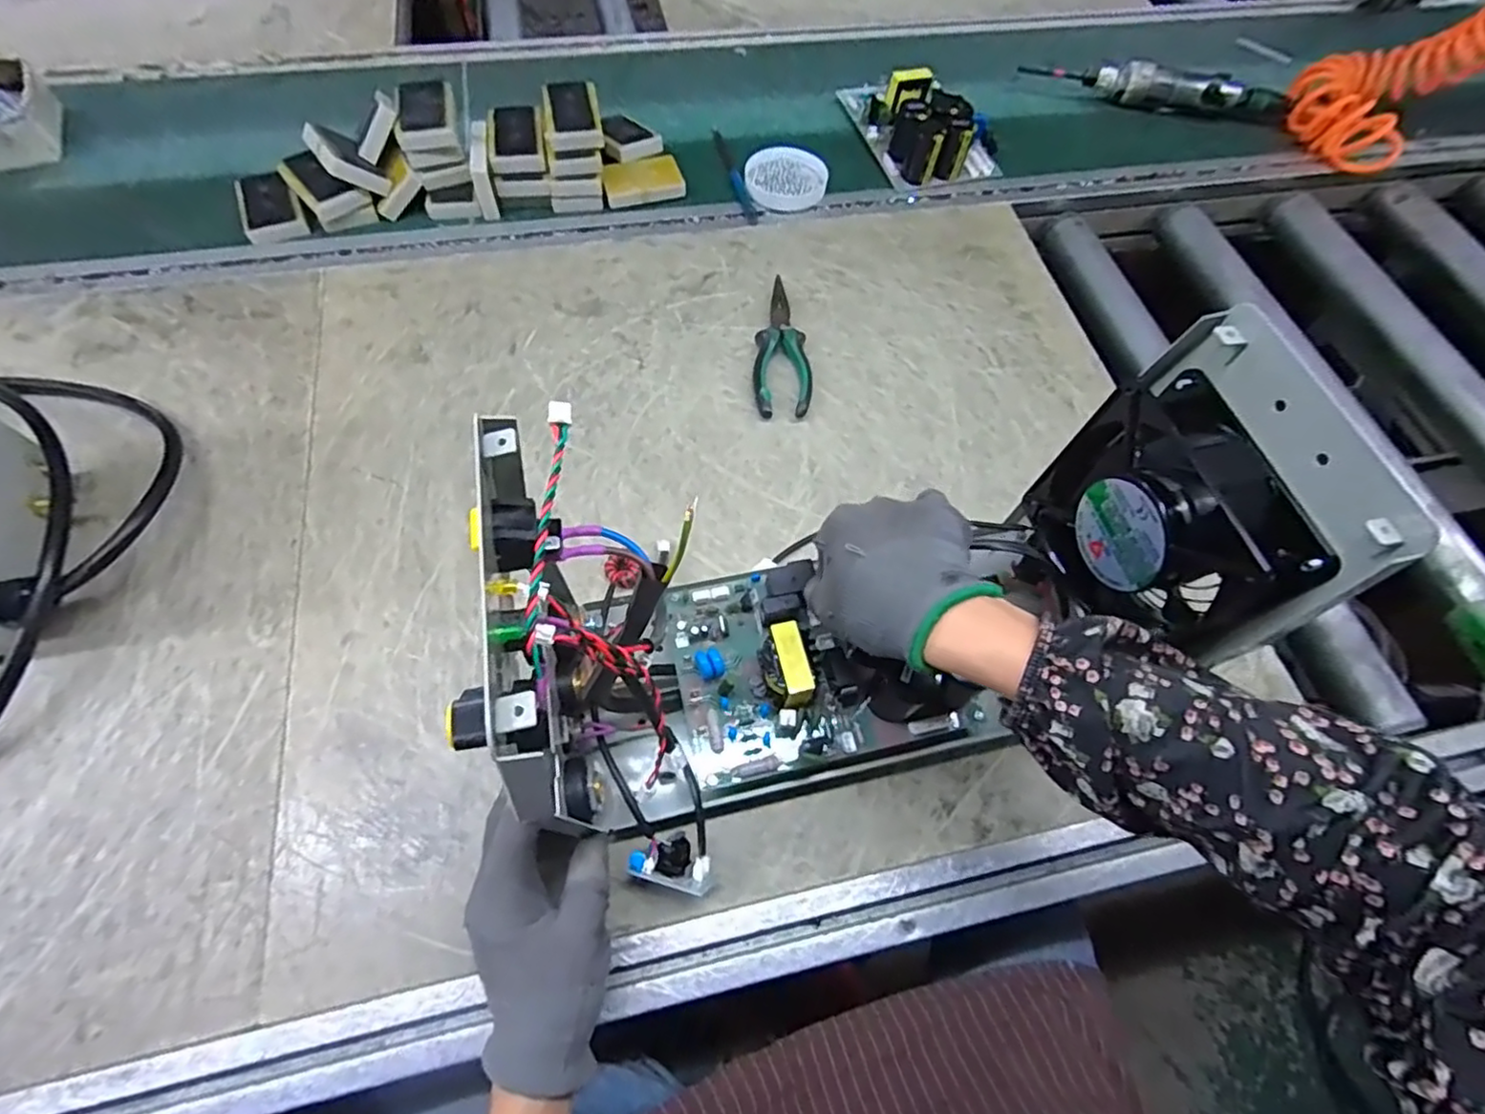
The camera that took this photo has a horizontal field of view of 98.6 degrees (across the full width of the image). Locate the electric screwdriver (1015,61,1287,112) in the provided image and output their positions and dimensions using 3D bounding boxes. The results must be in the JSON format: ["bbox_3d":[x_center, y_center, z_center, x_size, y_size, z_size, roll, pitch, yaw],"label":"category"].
[{"bbox_3d":[0.491,-0.575,0.785,0.291,0.046,0.035,16,64,4],"label":"electric screwdriver"}]

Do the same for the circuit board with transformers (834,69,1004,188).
[{"bbox_3d":[0.205,-0.505,0.725,0.126,0.057,0.183,-17,66,-12],"label":"circuit board with transformers"}]

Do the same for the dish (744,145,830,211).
[{"bbox_3d":[0.048,-0.417,0.700,0.089,0.014,0.089,1,64,-3],"label":"dish"}]

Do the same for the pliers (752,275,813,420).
[{"bbox_3d":[0.033,-0.191,0.580,0.050,0.017,0.147,-2,64,-4],"label":"pliers"}]

